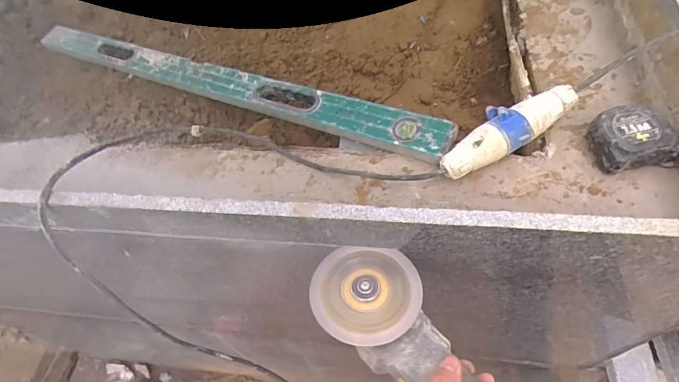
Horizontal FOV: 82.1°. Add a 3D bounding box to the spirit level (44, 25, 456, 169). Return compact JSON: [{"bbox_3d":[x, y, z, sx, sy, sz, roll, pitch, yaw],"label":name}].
[{"bbox_3d":[-0.275,-0.215,0.734,0.992,0.022,0.064,20,76,27],"label":"spirit level"}]

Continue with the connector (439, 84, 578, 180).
[{"bbox_3d":[0.218,-0.078,0.502,0.200,0.053,0.060,-26,56,-10],"label":"connector"}]

